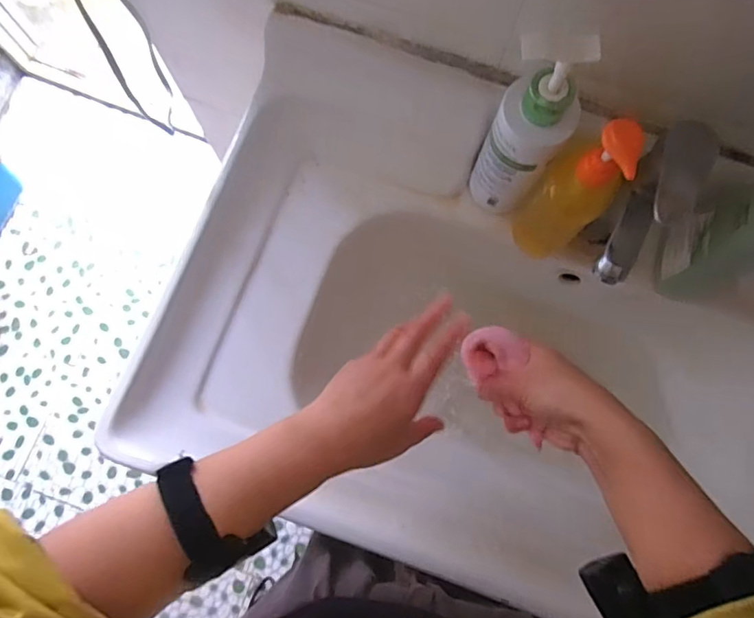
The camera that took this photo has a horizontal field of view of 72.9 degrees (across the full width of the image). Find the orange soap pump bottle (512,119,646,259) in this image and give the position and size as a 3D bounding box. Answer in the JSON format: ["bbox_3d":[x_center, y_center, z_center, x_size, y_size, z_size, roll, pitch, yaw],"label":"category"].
[{"bbox_3d":[0.184,-0.109,0.478,0.057,0.192,0.062,0,77,-1],"label":"orange soap pump bottle"}]

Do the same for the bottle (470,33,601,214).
[{"bbox_3d":[0.134,-0.155,0.468,0.066,0.174,0.052,26,78,5],"label":"bottle"}]

